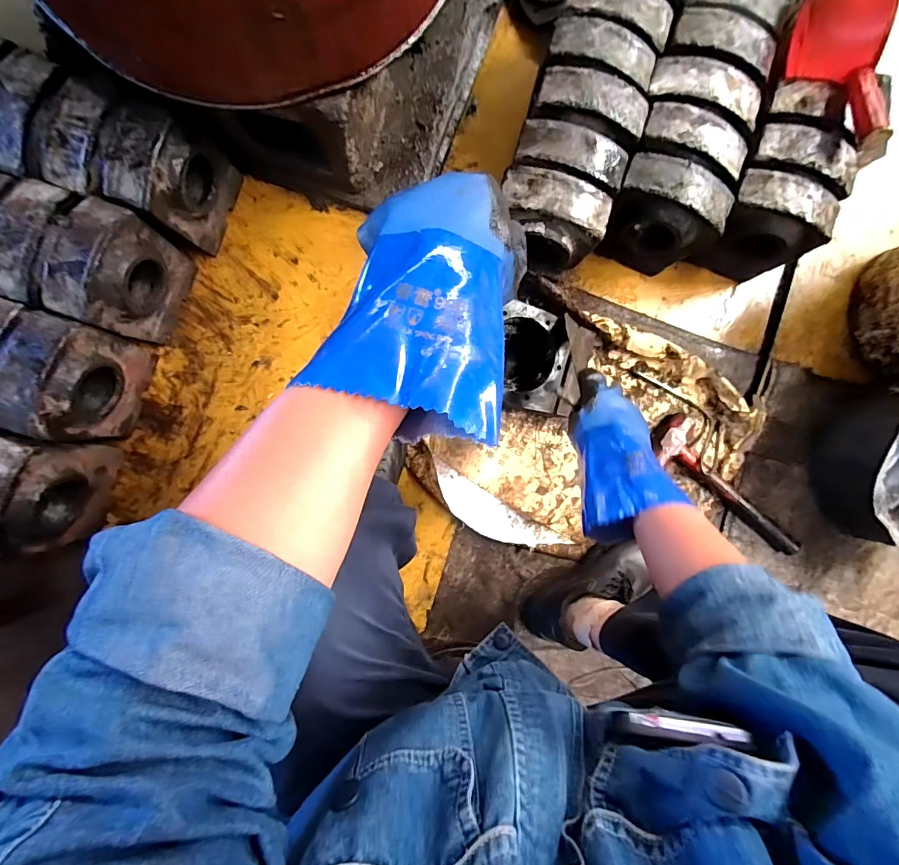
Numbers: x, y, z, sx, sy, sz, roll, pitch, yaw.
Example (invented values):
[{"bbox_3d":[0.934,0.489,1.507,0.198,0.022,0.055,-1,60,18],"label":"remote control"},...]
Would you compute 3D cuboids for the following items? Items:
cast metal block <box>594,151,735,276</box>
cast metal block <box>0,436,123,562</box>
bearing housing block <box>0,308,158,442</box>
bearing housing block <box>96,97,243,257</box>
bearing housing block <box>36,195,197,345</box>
[{"bbox_3d":[0.321,-0.331,0.676,0.164,0.179,0.090,25,87,-4],"label":"cast metal block"},{"bbox_3d":[-0.579,0.085,0.608,0.083,0.166,0.155,15,88,-4],"label":"cast metal block"},{"bbox_3d":[-0.539,-0.073,0.631,0.086,0.193,0.161,19,88,-4],"label":"bearing housing block"},{"bbox_3d":[-0.387,-0.356,0.604,0.089,0.172,0.145,15,88,-4],"label":"bearing housing block"},{"bbox_3d":[-0.459,-0.216,0.616,0.077,0.193,0.150,18,88,-4],"label":"bearing housing block"}]

